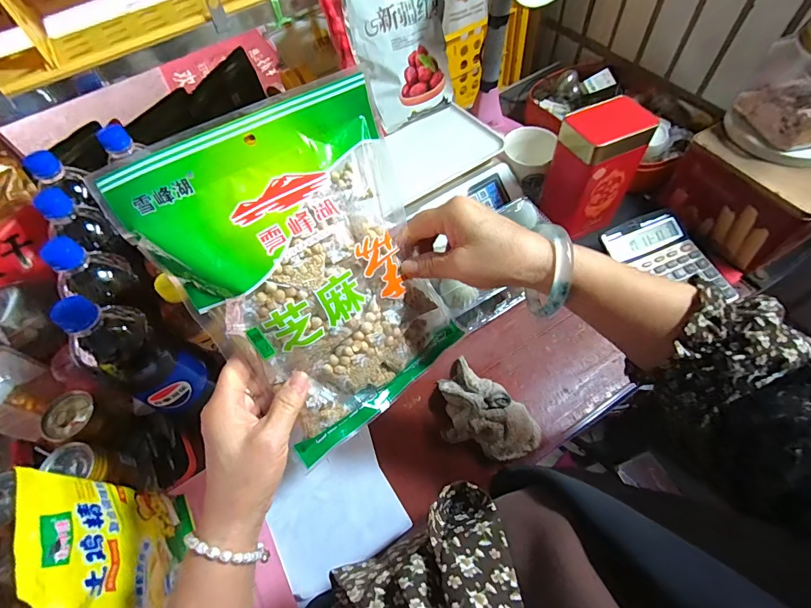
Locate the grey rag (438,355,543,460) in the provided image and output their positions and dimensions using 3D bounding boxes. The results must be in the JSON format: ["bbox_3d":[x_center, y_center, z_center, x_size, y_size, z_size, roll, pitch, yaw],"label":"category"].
[{"bbox_3d":[0.091,0.131,0.485,0.132,0.045,0.088,37,66,24],"label":"grey rag"}]

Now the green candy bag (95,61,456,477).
[{"bbox_3d":[-0.056,-0.018,0.301,0.172,0.241,0.025,-34,25,-20],"label":"green candy bag"}]

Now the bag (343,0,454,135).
[{"bbox_3d":[-0.003,-0.381,0.553,0.157,0.256,0.043,-23,36,-22],"label":"bag"}]

